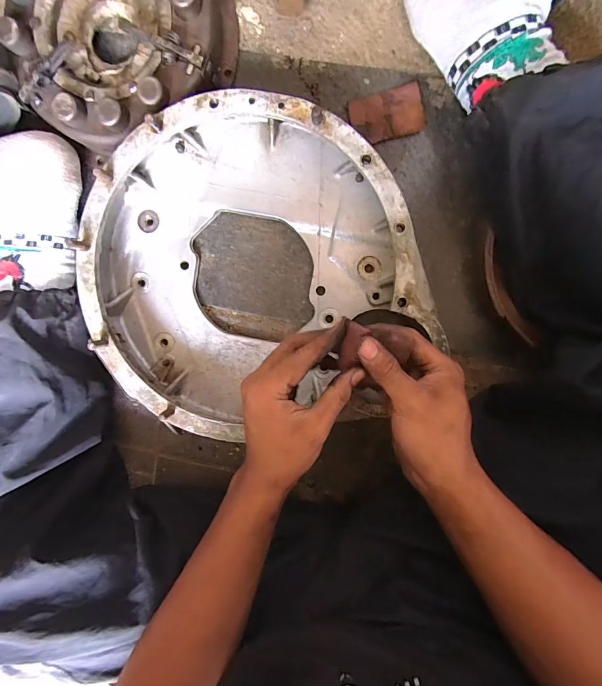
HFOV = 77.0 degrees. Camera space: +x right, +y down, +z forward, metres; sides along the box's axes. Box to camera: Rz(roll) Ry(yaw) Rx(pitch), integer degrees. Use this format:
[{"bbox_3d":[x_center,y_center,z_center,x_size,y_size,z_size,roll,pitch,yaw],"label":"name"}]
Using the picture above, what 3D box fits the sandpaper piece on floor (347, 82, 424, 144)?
[{"bbox_3d":[0.095,-0.252,0.417,0.076,0.008,0.050,-13,96,7],"label":"sandpaper piece on floor"}]

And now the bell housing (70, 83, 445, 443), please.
[{"bbox_3d":[-0.062,-0.079,0.422,0.343,0.078,0.326,1,98,6],"label":"bell housing"}]

